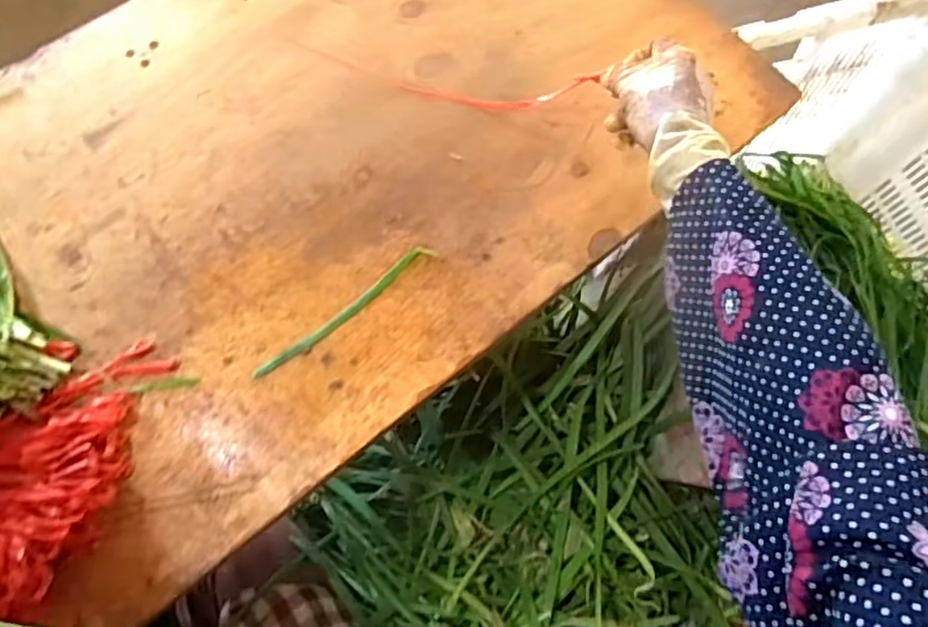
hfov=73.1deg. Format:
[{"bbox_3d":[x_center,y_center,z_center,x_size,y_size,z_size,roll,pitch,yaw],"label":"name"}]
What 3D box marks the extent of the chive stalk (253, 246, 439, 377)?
[{"bbox_3d":[-0.090,-0.003,0.479,0.161,0.008,0.016,-38,73,-11],"label":"chive stalk"}]

